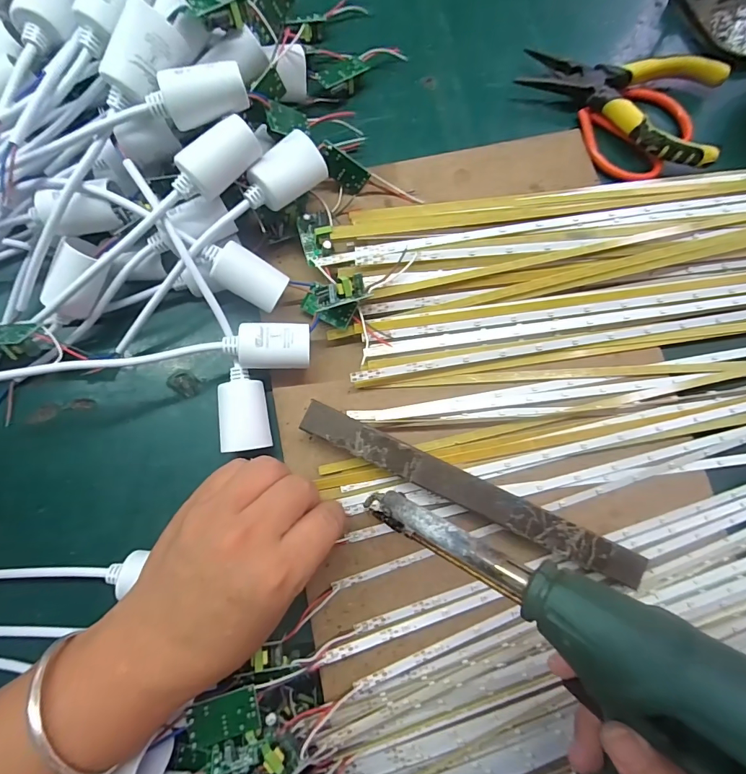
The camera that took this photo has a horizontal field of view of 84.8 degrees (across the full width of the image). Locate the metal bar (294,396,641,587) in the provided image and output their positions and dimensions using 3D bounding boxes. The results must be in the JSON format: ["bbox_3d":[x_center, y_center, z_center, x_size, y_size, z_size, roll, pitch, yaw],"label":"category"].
[{"bbox_3d":[0.057,0.062,0.244,0.214,0.004,0.019,25,82,4],"label":"metal bar"}]

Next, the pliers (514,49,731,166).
[{"bbox_3d":[0.187,-0.221,0.309,0.145,0.022,0.081,19,83,3],"label":"pliers"}]

